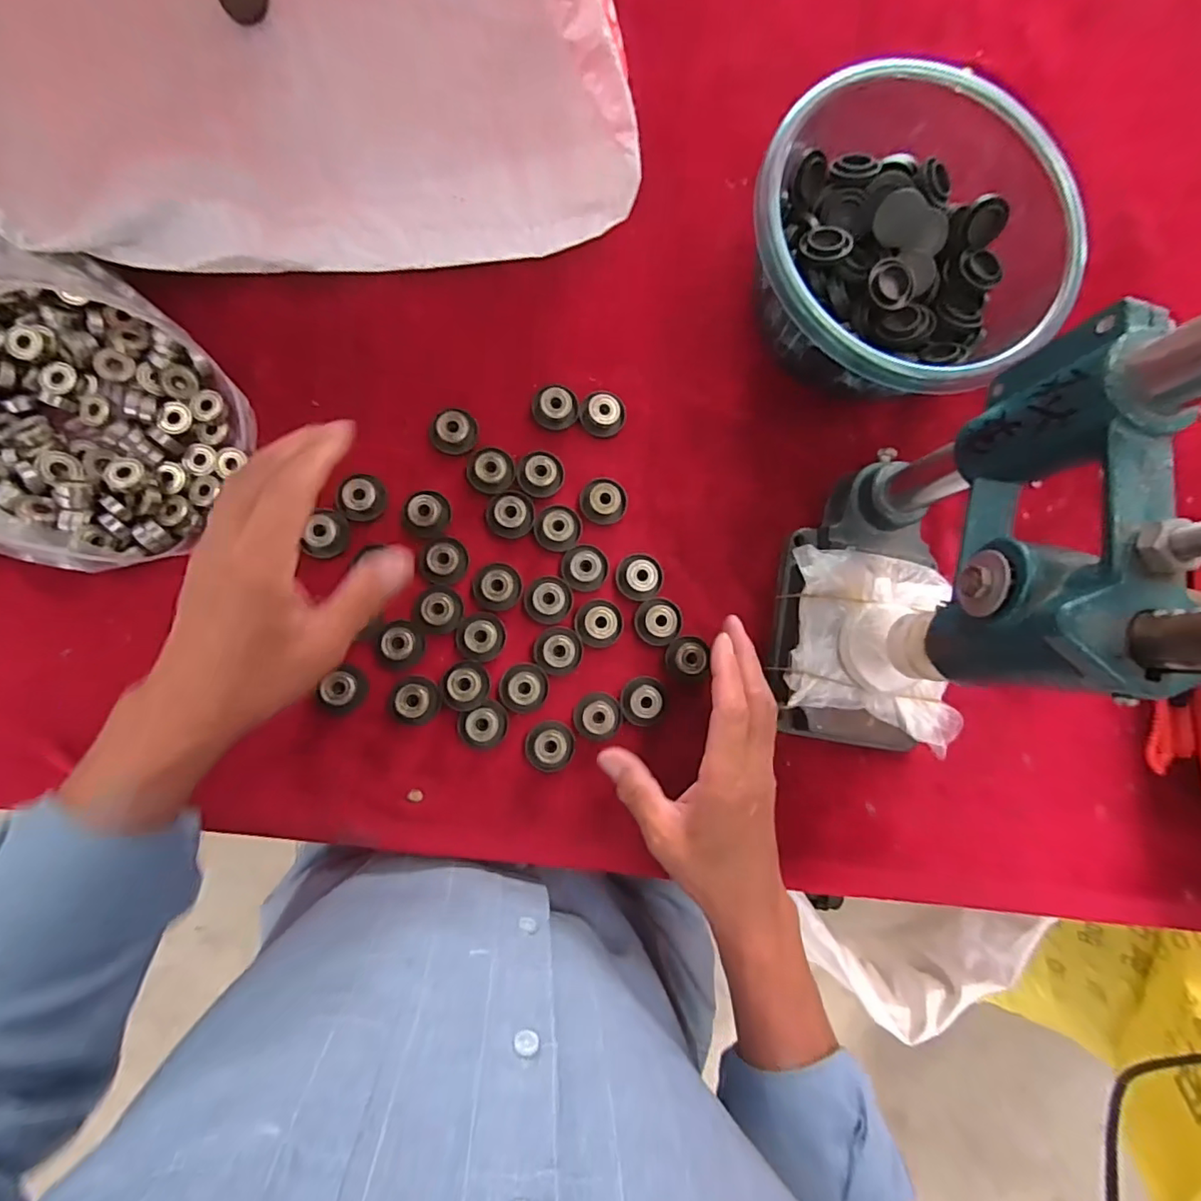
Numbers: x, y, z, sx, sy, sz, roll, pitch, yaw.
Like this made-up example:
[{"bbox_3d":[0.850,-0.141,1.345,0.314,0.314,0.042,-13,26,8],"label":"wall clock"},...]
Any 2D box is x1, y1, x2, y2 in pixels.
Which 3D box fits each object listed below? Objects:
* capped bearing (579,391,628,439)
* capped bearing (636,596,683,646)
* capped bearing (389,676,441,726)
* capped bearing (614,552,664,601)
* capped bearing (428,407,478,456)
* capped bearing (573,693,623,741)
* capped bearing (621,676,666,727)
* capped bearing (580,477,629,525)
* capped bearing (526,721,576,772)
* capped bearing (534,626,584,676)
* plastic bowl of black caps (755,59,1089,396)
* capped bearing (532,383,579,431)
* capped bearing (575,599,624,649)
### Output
[{"bbox_3d":[0.002,-0.134,0.398,0.033,0.011,0.029,11,83,-6],"label":"capped bearing"},{"bbox_3d":[0.042,0.015,0.388,0.033,0.009,0.032,1,85,-8],"label":"capped bearing"},{"bbox_3d":[-0.124,0.066,0.367,0.032,0.012,0.031,1,85,-8],"label":"capped bearing"},{"bbox_3d":[0.028,-0.016,0.389,0.033,0.011,0.032,4,84,-7],"label":"capped bearing"},{"bbox_3d":[-0.102,-0.117,0.388,0.030,0.019,0.027,7,84,-7],"label":"capped bearing"},{"bbox_3d":[-0.001,0.079,0.380,0.032,0.013,0.031,1,85,-8],"label":"capped bearing"},{"bbox_3d":[0.029,0.068,0.383,0.028,0.017,0.033,32,81,-4],"label":"capped bearing"},{"bbox_3d":[0.003,-0.071,0.392,0.033,0.010,0.032,1,85,-8],"label":"capped bearing"},{"bbox_3d":[-0.033,0.098,0.372,0.033,0.015,0.033,5,84,-7],"label":"capped bearing"},{"bbox_3d":[-0.028,0.034,0.379,0.033,0.013,0.032,1,85,-8],"label":"capped bearing"},{"bbox_3d":[0.194,-0.237,0.384,0.192,0.094,0.186,1,83,-5],"label":"plastic bowl of black caps"},{"bbox_3d":[-0.032,-0.137,0.395,0.032,0.016,0.027,7,84,-7],"label":"capped bearing"},{"bbox_3d":[0.000,0.015,0.383,0.033,0.009,0.032,1,85,-8],"label":"capped bearing"}]

